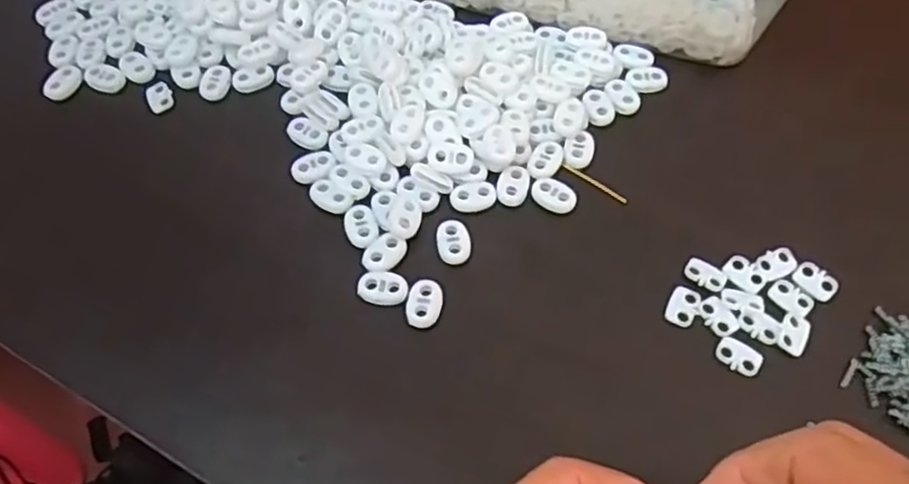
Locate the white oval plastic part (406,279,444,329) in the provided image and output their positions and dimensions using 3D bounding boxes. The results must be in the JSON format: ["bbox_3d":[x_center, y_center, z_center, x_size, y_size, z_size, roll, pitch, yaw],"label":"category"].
[{"bbox_3d":[-0.013,0.027,0.312,0.016,0.004,0.023,13,61,8],"label":"white oval plastic part"}]

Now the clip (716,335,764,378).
[{"bbox_3d":[0.123,0.049,0.302,0.019,0.004,0.013,33,65,18],"label":"clip"}]

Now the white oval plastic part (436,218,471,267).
[{"bbox_3d":[0.000,-0.001,0.328,0.016,0.004,0.023,-8,60,-4],"label":"white oval plastic part"}]

